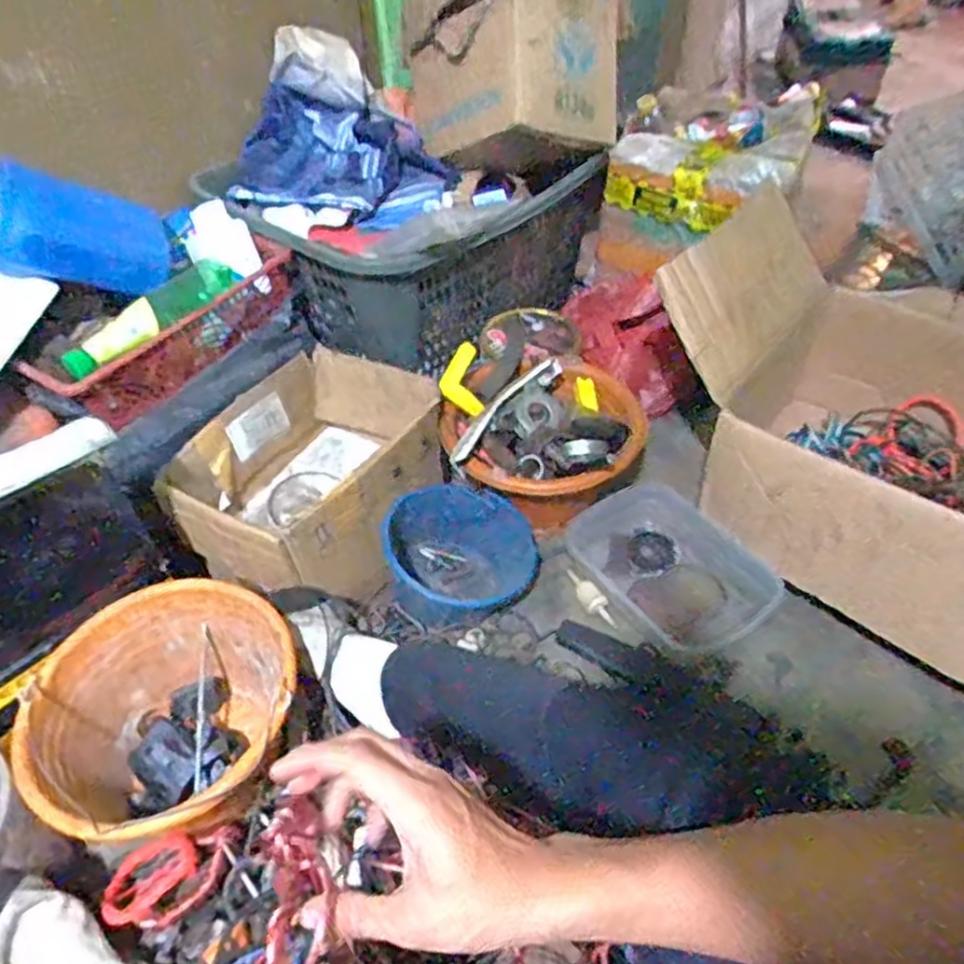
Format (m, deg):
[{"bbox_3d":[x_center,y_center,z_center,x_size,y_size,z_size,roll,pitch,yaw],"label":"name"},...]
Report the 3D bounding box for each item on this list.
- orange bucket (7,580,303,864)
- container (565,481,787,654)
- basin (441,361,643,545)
[{"bbox_3d":[-0.315,0.244,0.760,0.247,0.174,0.215,-21,50,-17],"label":"orange bucket"},{"bbox_3d":[0.235,0.102,0.927,0.184,0.059,0.254,-29,53,-22],"label":"container"},{"bbox_3d":[0.084,-0.057,0.976,0.260,0.135,0.244,9,48,10],"label":"basin"}]

